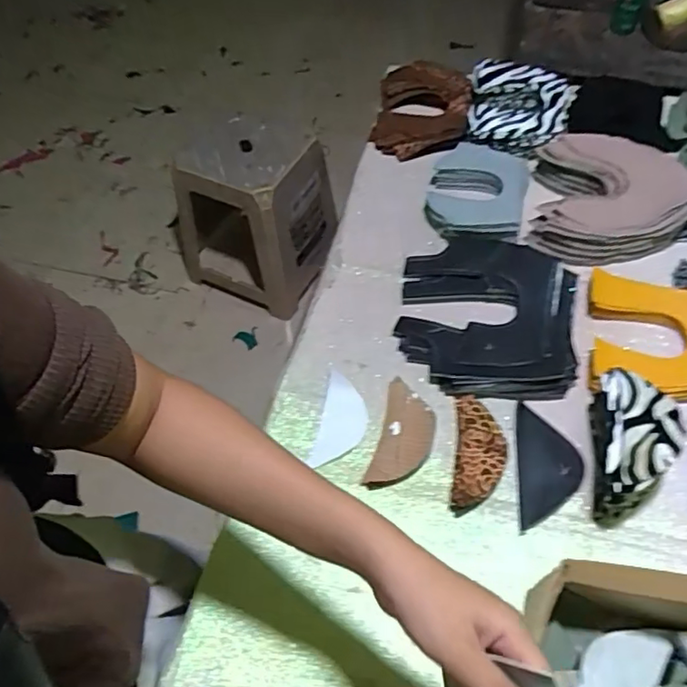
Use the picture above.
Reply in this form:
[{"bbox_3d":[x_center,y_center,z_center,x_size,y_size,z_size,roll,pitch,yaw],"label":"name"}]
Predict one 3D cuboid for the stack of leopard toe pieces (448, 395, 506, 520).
[{"bbox_3d":[0.133,0.108,0.579,0.047,0.023,0.117,7,57,7],"label":"stack of leopard toe pieces"}]

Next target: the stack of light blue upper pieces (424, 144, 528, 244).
[{"bbox_3d":[0.173,-0.202,0.767,0.120,0.035,0.158,11,58,10],"label":"stack of light blue upper pieces"}]

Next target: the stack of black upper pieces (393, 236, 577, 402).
[{"bbox_3d":[0.159,-0.037,0.664,0.185,0.037,0.206,8,57,8],"label":"stack of black upper pieces"}]

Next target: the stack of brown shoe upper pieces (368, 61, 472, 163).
[{"bbox_3d":[0.117,-0.349,0.881,0.138,0.043,0.183,8,57,8],"label":"stack of brown shoe upper pieces"}]

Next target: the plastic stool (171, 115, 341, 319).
[{"bbox_3d":[-0.237,-0.342,1.540,0.336,0.386,0.315,18,59,14],"label":"plastic stool"}]

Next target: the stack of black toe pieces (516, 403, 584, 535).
[{"bbox_3d":[0.201,0.117,0.575,0.056,0.010,0.125,6,57,6],"label":"stack of black toe pieces"}]

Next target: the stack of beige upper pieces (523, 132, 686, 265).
[{"bbox_3d":[0.332,-0.182,0.735,0.180,0.059,0.178,11,57,9],"label":"stack of beige upper pieces"}]

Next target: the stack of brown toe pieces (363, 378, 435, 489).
[{"bbox_3d":[0.062,0.094,0.594,0.055,0.013,0.114,13,58,11],"label":"stack of brown toe pieces"}]

